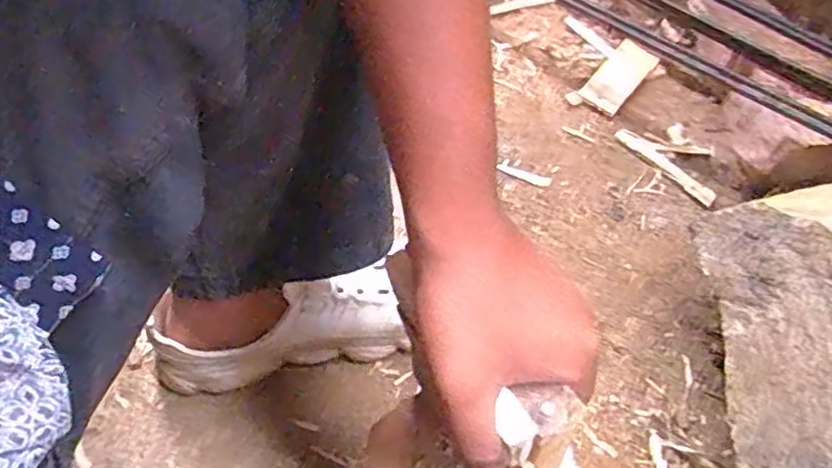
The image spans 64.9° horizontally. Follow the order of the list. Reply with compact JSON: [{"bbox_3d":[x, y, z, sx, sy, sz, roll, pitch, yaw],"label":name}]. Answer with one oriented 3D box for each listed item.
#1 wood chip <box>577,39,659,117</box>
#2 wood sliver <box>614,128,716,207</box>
[{"bbox_3d":[0.249,-0.194,0.803,0.052,0.009,0.115,33,64,23],"label":"wood chip"},{"bbox_3d":[0.274,-0.076,0.724,0.023,0.006,0.130,-33,60,-17],"label":"wood sliver"}]

